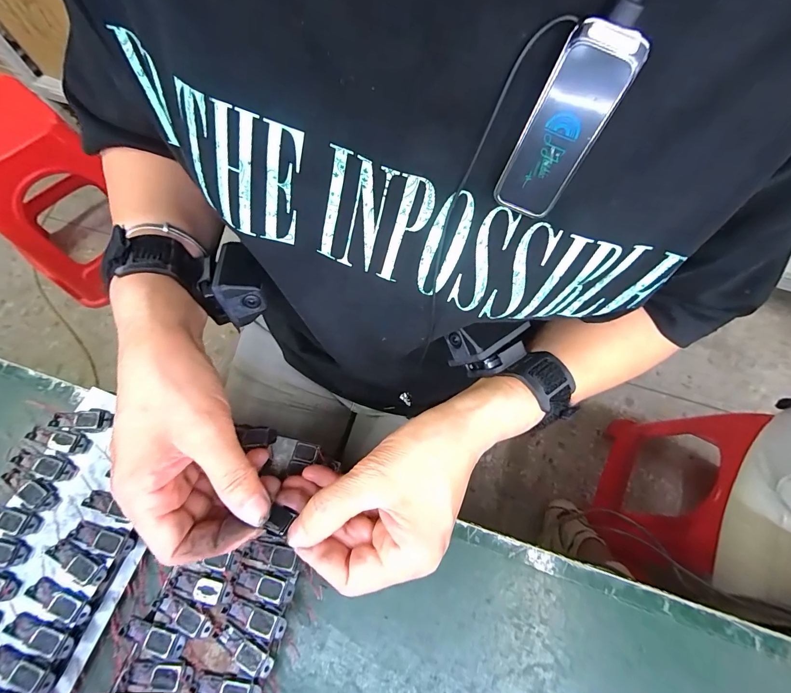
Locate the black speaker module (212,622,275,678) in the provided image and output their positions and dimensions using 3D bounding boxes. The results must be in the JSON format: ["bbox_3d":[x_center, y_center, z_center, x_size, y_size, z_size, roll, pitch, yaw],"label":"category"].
[{"bbox_3d":[-0.091,0.181,0.221,0.039,0.004,0.014,28,74,14],"label":"black speaker module"}]

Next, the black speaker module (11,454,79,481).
[{"bbox_3d":[-0.241,0.082,0.254,0.041,0.004,0.014,18,62,-3],"label":"black speaker module"}]

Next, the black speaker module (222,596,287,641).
[{"bbox_3d":[-0.087,0.167,0.227,0.039,0.004,0.014,17,65,8],"label":"black speaker module"}]

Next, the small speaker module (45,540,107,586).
[{"bbox_3d":[-0.205,0.140,0.238,0.038,0.008,0.018,26,71,9],"label":"small speaker module"}]

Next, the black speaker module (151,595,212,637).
[{"bbox_3d":[-0.131,0.166,0.227,0.040,0.004,0.013,22,69,12],"label":"black speaker module"}]

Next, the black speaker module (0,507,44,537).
[{"bbox_3d":[-0.254,0.114,0.240,0.044,0.006,0.016,8,70,3],"label":"black speaker module"}]

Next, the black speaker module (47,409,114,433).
[{"bbox_3d":[-0.226,0.053,0.266,0.038,0.004,0.016,2,70,0],"label":"black speaker module"}]

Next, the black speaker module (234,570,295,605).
[{"bbox_3d":[-0.083,0.152,0.233,0.037,0.004,0.014,10,70,3],"label":"black speaker module"}]

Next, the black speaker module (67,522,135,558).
[{"bbox_3d":[-0.194,0.128,0.245,0.037,0.009,0.016,11,70,4],"label":"black speaker module"}]

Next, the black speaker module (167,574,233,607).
[{"bbox_3d":[-0.123,0.152,0.232,0.041,0.004,0.014,11,70,4],"label":"black speaker module"}]

